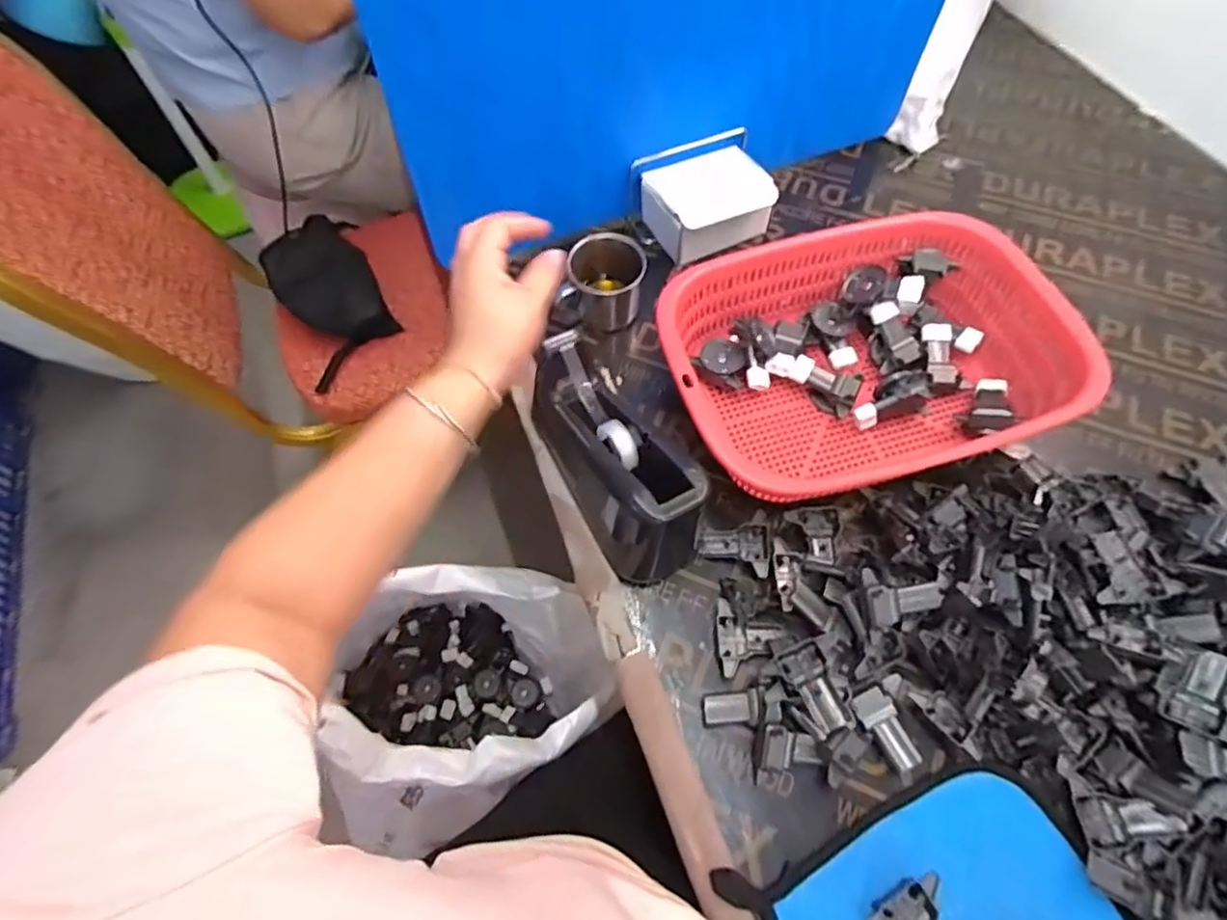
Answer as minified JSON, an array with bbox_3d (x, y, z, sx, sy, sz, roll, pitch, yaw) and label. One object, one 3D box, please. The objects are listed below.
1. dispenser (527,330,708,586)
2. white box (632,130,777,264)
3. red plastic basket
[{"bbox_3d":[-0.002,-0.003,0.516,0.076,0.102,0.193,-28,64,-14],"label":"dispenser"},{"bbox_3d":[0.107,-0.293,0.694,0.140,0.065,0.119,-23,63,-12],"label":"white box"},{"bbox_3d":[0.219,-0.088,0.563,0.338,0.098,0.247,-9,61,-4],"label":"red plastic basket"}]

